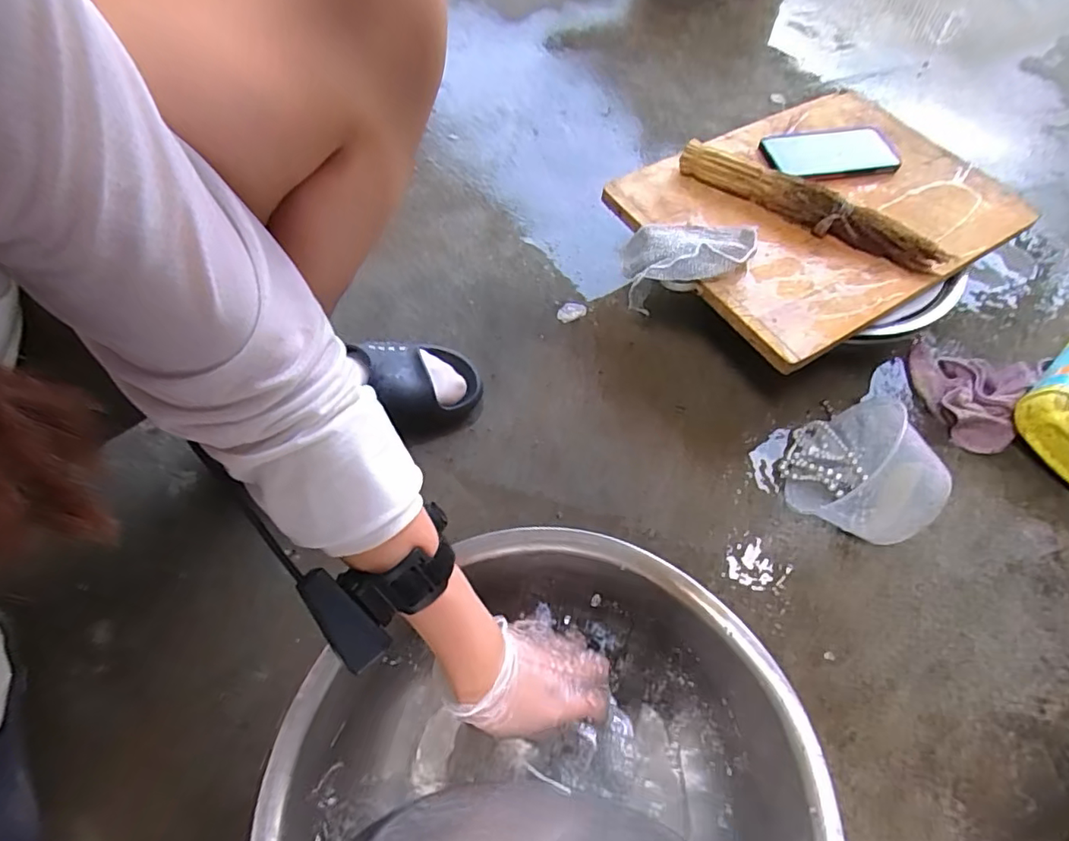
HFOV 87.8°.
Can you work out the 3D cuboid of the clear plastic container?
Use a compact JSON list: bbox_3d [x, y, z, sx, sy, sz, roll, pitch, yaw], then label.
[{"bbox_3d":[0.335,0.048,0.579,0.104,0.113,0.146,11,59,3],"label":"clear plastic container"}]

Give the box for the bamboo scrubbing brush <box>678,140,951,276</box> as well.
[{"bbox_3d":[0.322,-0.252,0.653,0.317,0.038,0.043,32,63,13],"label":"bamboo scrubbing brush"}]

